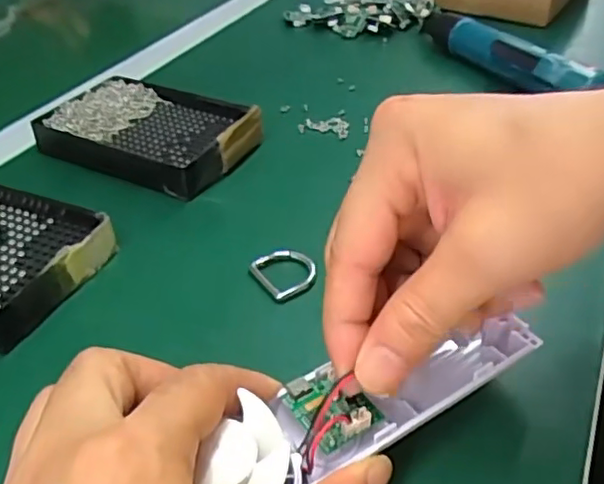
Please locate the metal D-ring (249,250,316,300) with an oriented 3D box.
[{"bbox_3d":[-0.007,0.016,0.335,0.033,0.008,0.036,-21,46,-28],"label":"metal D-ring"}]

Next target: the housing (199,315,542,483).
[{"bbox_3d":[0.029,0.058,0.235,0.145,0.034,0.044,-16,41,-27],"label":"housing"}]

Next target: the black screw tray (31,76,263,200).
[{"bbox_3d":[-0.107,-0.078,0.437,0.141,0.026,0.091,19,43,23],"label":"black screw tray"}]

